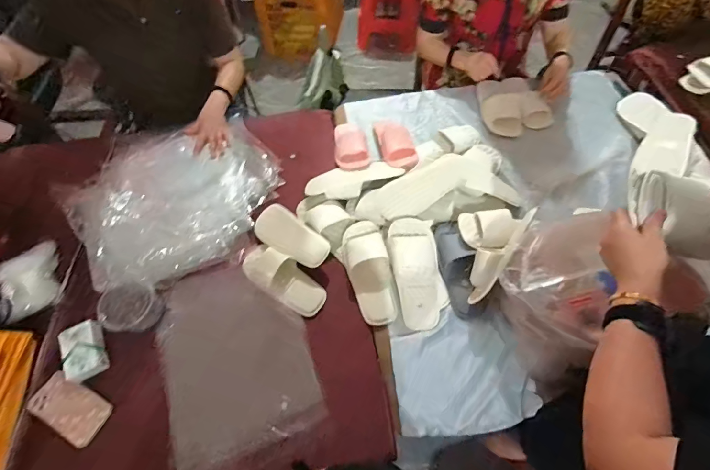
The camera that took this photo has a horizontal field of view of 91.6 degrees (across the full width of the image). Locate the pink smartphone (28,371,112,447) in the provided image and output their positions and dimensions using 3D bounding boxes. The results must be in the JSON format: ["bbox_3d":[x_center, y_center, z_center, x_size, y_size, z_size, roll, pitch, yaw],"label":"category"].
[{"bbox_3d":[-0.577,0.349,0.697,0.155,0.014,0.080,29,56,6],"label":"pink smartphone"}]

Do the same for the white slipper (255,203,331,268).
[{"bbox_3d":[-0.164,0.002,0.852,0.223,0.036,0.096,37,67,20],"label":"white slipper"}]

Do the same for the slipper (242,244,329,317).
[{"bbox_3d":[-0.165,0.103,0.792,0.214,0.042,0.092,37,66,7],"label":"slipper"}]

